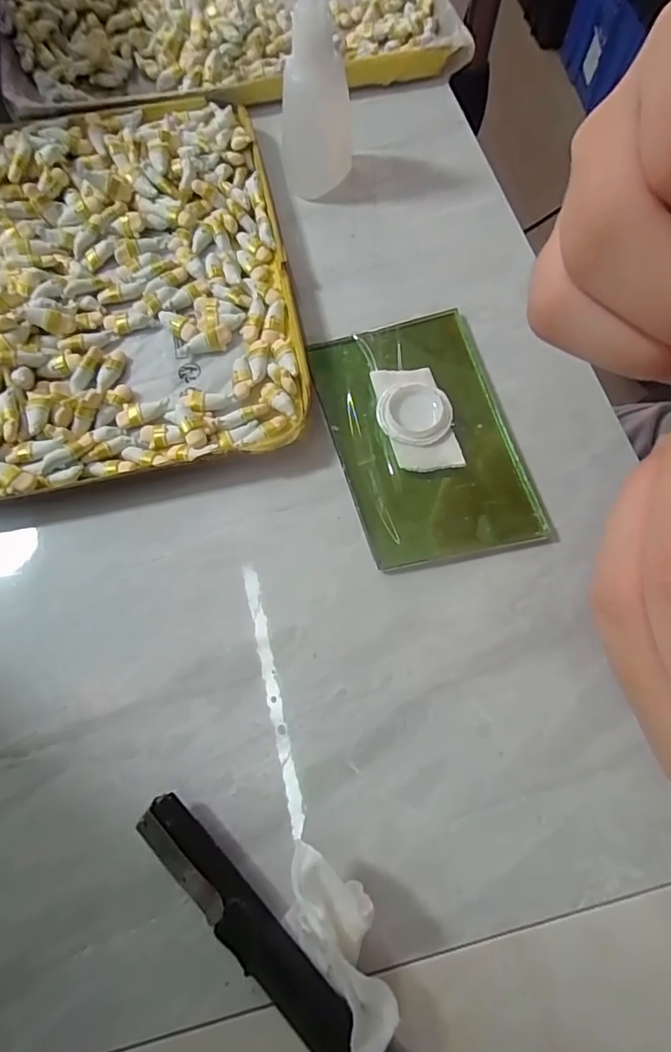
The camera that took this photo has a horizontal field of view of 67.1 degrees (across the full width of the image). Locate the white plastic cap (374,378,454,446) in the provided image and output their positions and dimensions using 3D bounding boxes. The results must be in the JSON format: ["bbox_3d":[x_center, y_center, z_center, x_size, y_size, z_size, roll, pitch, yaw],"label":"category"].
[{"bbox_3d":[0.031,-0.045,0.197,0.028,0.008,0.028,0,71,1],"label":"white plastic cap"}]

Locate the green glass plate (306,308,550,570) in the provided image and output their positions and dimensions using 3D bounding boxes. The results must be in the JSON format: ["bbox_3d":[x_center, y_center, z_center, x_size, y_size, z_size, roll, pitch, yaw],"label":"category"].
[{"bbox_3d":[0.033,-0.038,0.199,0.067,0.006,0.104,-13,71,-4],"label":"green glass plate"}]

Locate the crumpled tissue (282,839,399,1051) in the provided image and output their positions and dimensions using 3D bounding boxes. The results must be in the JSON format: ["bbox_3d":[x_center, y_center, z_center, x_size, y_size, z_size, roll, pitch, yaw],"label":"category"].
[{"bbox_3d":[0.000,0.111,0.137,0.023,0.024,0.049,-18,73,-7],"label":"crumpled tissue"}]

